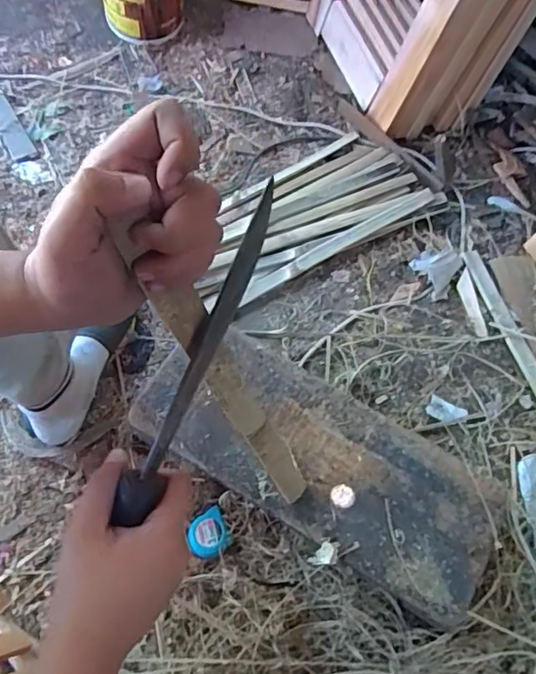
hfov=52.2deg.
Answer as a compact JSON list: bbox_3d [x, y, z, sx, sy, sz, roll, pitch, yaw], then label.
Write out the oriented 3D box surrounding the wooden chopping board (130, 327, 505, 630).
[{"bbox_3d":[0.068,0.163,0.728,0.487,0.034,0.202,29,65,12],"label":"wooden chopping board"}]

